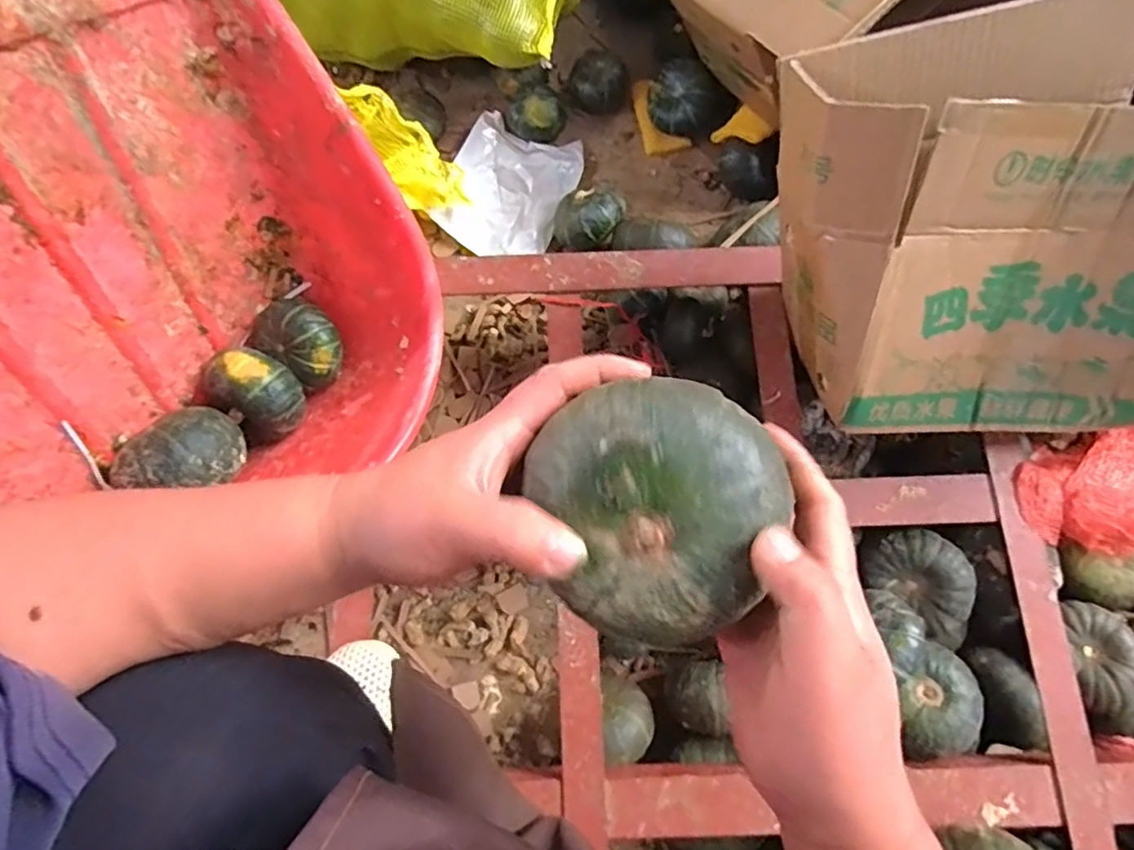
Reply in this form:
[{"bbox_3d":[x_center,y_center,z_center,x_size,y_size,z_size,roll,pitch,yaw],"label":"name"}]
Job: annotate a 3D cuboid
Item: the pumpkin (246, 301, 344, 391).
[{"bbox_3d":[-0.298,-0.094,0.687,0.105,0.068,0.077,34,78,11],"label":"pumpkin"}]

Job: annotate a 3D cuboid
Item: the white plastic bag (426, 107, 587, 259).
[{"bbox_3d":[-0.083,-0.354,0.916,0.175,0.035,0.215,16,75,7],"label":"white plastic bag"}]

